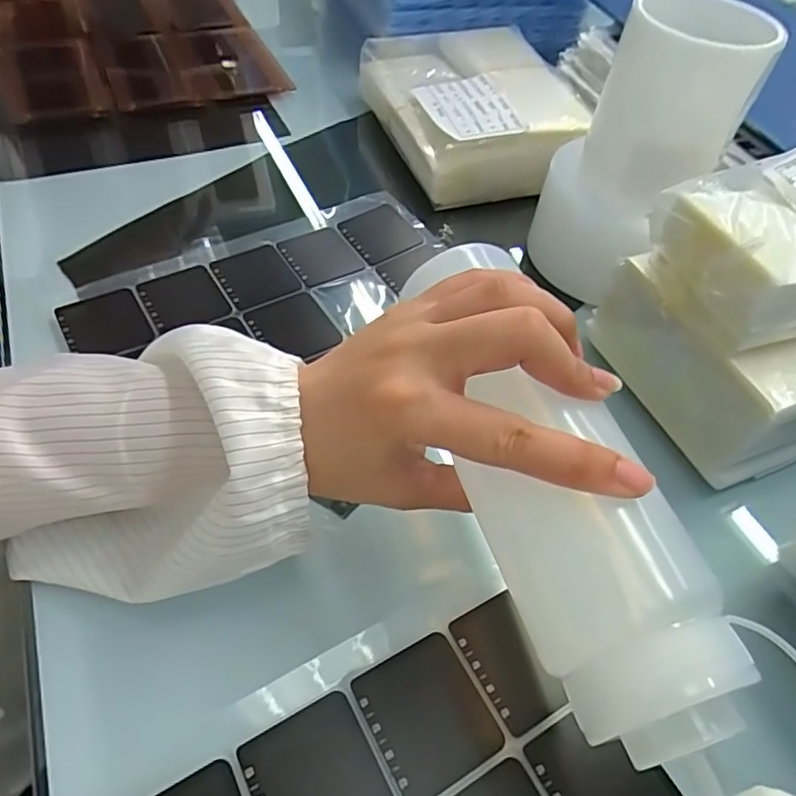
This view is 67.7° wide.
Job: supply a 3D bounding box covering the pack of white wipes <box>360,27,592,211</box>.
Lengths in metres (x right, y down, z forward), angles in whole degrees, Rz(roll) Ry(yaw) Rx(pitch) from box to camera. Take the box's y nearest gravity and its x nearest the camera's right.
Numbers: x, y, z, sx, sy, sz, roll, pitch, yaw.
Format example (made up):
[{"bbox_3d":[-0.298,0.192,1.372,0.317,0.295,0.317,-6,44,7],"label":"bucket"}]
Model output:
[{"bbox_3d":[0.063,-0.265,0.540,0.147,0.061,0.212,-12,54,-15],"label":"pack of white wipes"}]

